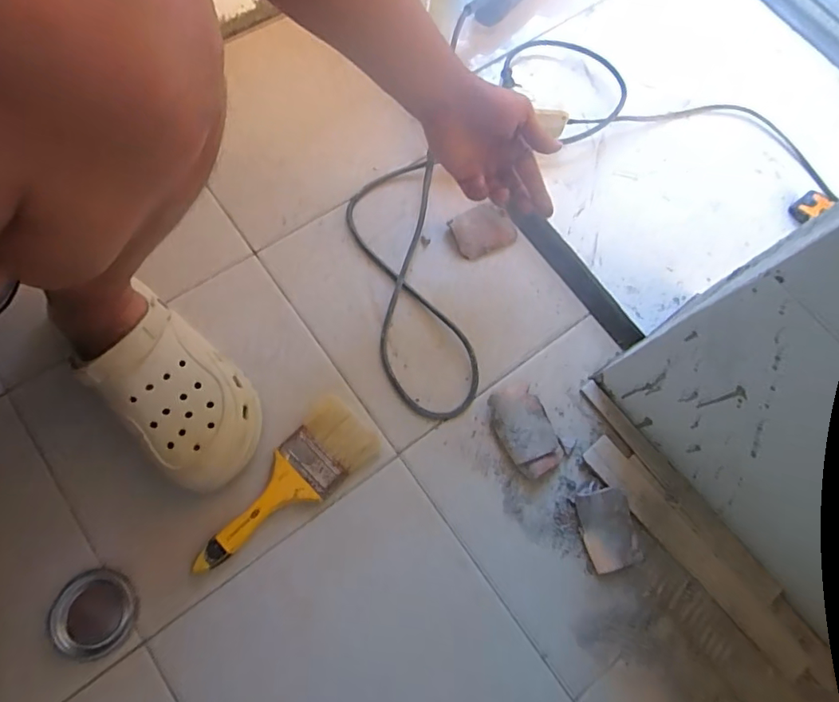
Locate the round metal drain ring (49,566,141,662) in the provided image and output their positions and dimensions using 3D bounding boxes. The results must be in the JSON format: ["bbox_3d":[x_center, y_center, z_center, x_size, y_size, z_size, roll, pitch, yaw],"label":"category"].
[{"bbox_3d":[-0.308,0.250,0.480,0.073,0.011,0.076,1,65,-16],"label":"round metal drain ring"}]

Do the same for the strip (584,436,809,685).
[{"bbox_3d":[0.291,0.210,0.536,0.045,0.006,0.283,-40,78,-11],"label":"strip"}]

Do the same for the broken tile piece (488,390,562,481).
[{"bbox_3d":[0.118,0.089,0.562,0.059,0.016,0.096,-23,75,-7],"label":"broken tile piece"}]

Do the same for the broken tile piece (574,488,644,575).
[{"bbox_3d":[0.203,0.190,0.536,0.054,0.023,0.080,-15,74,-5],"label":"broken tile piece"}]

